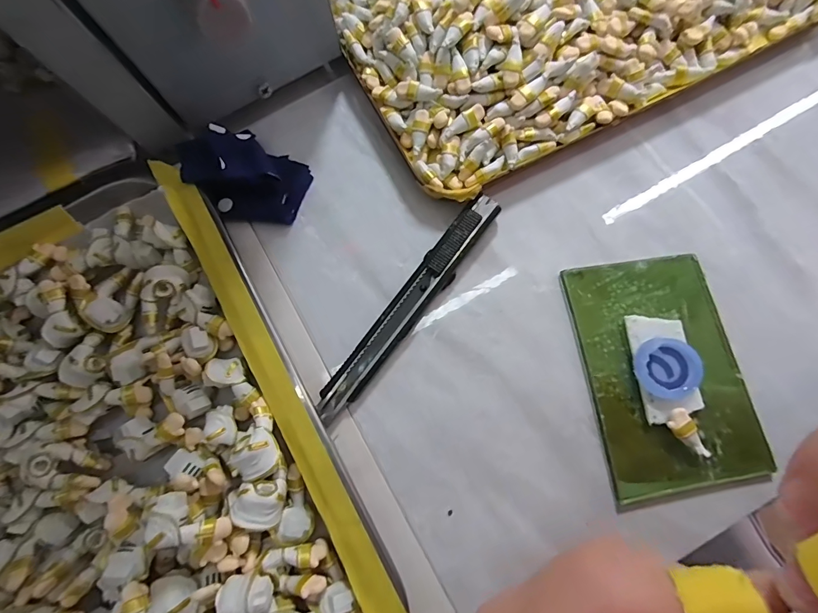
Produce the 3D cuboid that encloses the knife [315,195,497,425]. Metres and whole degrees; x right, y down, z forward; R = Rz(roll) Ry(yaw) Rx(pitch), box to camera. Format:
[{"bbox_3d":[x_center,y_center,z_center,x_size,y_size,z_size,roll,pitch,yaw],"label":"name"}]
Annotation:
[{"bbox_3d":[0.000,-0.001,0.192,0.015,0.012,0.128,36,83,8],"label":"knife"}]

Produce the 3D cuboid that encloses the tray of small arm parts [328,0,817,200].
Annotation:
[{"bbox_3d":[0.076,-0.185,0.210,0.238,0.037,0.190,-27,79,-3],"label":"tray of small arm parts"}]

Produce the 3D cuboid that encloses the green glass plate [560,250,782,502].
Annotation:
[{"bbox_3d":[0.114,0.028,0.181,0.066,0.010,0.103,-11,80,3],"label":"green glass plate"}]

